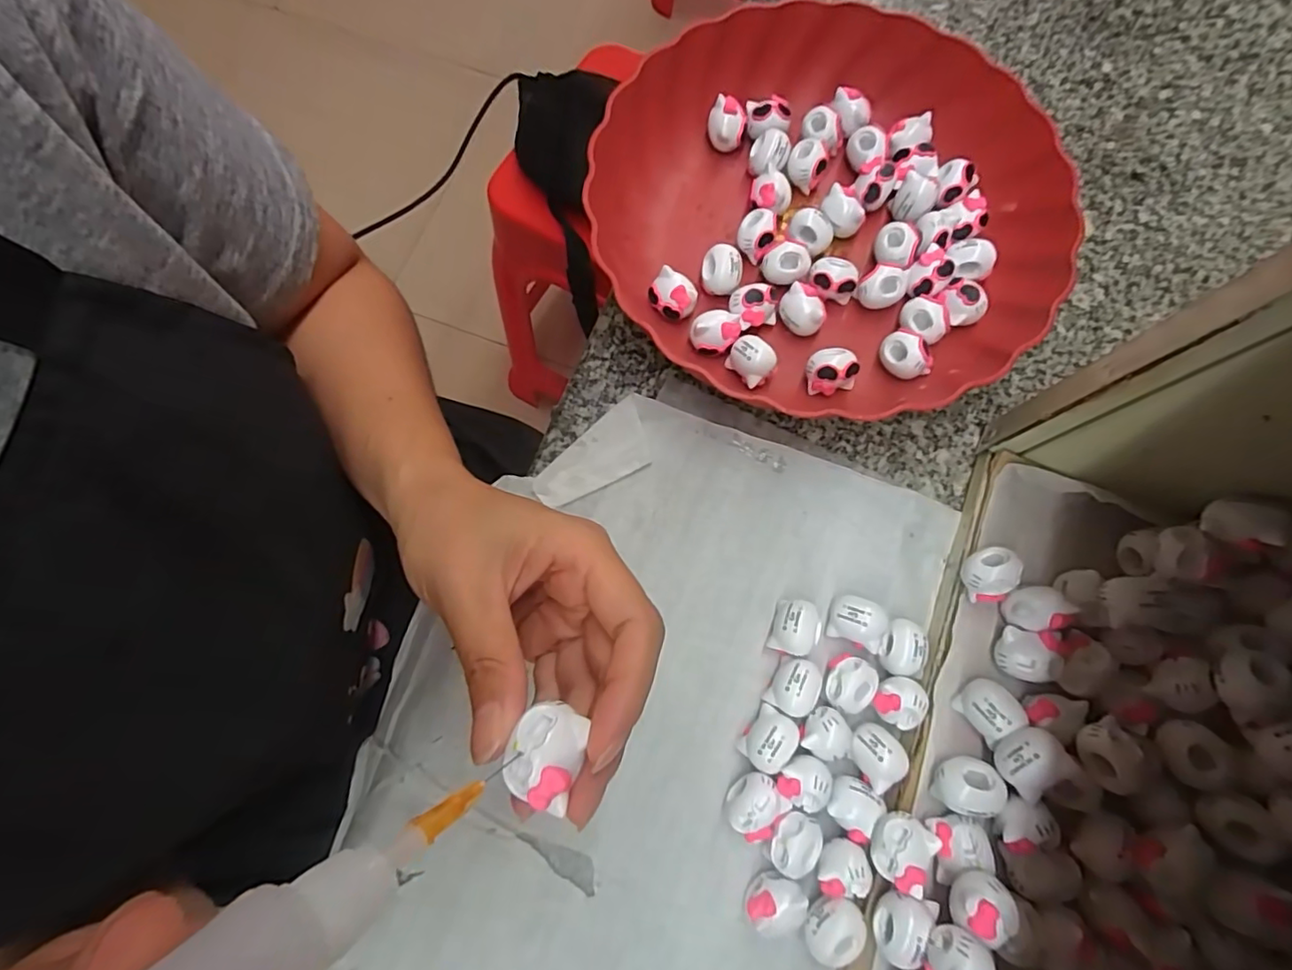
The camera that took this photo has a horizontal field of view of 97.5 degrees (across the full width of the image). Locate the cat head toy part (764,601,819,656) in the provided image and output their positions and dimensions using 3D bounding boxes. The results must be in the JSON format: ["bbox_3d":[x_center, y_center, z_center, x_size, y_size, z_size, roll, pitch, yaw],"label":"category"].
[{"bbox_3d":[0.070,0.067,0.265,0.022,0.018,0.025,15,76,3],"label":"cat head toy part"}]

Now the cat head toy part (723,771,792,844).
[{"bbox_3d":[0.047,0.139,0.246,0.023,0.018,0.025,0,76,-1],"label":"cat head toy part"}]

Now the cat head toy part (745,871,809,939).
[{"bbox_3d":[0.054,0.174,0.236,0.023,0.017,0.021,0,76,-1],"label":"cat head toy part"}]

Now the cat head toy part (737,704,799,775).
[{"bbox_3d":[0.055,0.113,0.252,0.019,0.018,0.025,31,77,7],"label":"cat head toy part"}]

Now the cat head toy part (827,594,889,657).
[{"bbox_3d":[0.099,0.064,0.265,0.025,0.018,0.021,21,76,4],"label":"cat head toy part"}]

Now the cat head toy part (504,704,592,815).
[{"bbox_3d":[-0.027,0.072,0.150,0.018,0.007,0.023,18,76,4],"label":"cat head toy part"}]

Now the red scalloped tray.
[{"bbox_3d":[0.094,-0.142,0.306,0.236,0.049,0.233,1,76,-1],"label":"red scalloped tray"}]

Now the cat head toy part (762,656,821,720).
[{"bbox_3d":[0.069,0.092,0.258,0.022,0.019,0.024,0,76,-1],"label":"cat head toy part"}]

